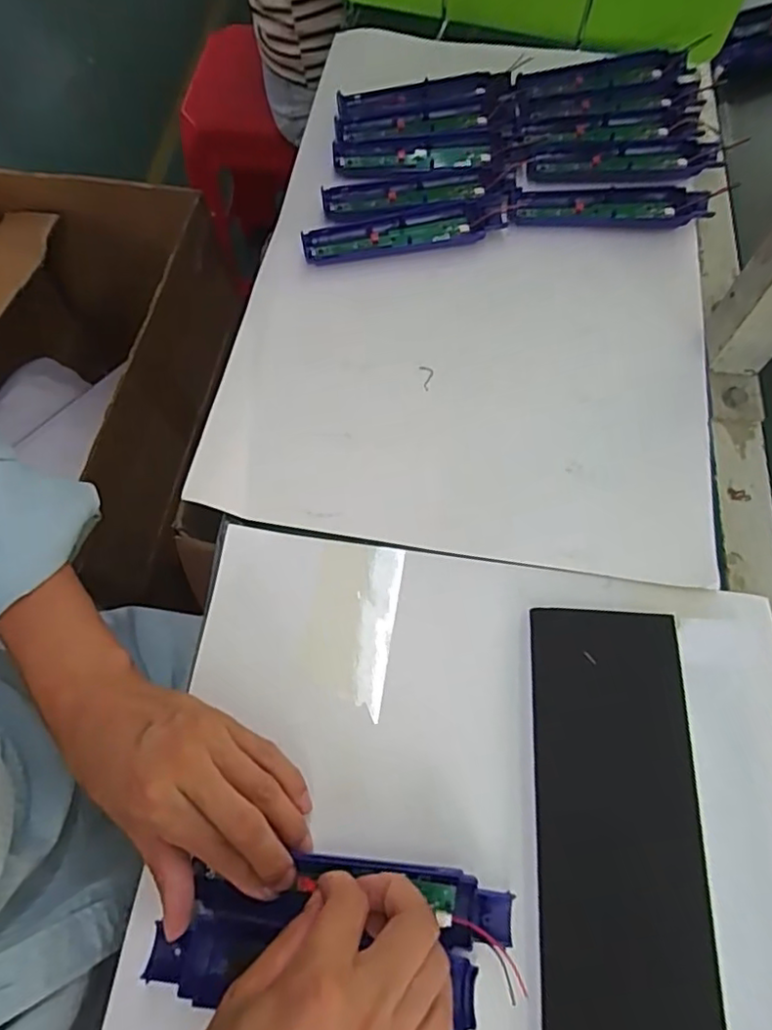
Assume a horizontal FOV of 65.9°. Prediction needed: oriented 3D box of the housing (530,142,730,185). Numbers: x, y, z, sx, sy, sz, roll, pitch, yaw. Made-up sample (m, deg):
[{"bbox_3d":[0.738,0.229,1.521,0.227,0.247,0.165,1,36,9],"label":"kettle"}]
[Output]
[{"bbox_3d":[0.217,-0.322,0.546,0.175,0.013,0.045,-4,67,-2],"label":"housing"}]

